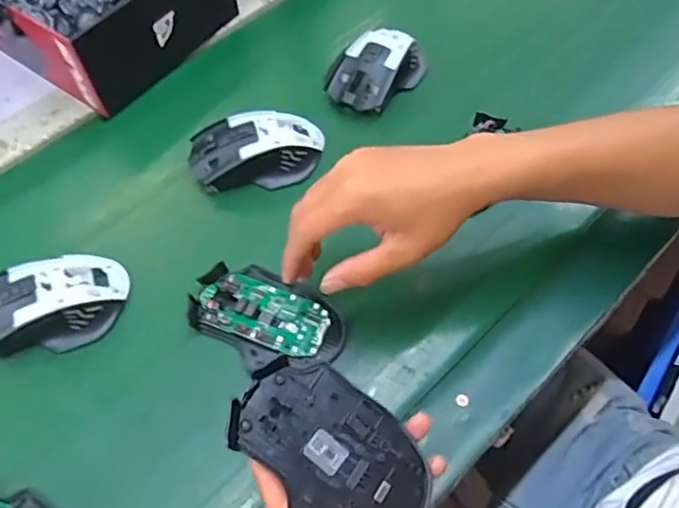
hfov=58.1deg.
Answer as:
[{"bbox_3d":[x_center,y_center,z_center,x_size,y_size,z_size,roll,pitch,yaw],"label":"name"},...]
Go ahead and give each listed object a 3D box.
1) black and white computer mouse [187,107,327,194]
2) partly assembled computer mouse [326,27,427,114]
[{"bbox_3d":[-0.070,-0.090,0.522,0.112,0.032,0.059,-10,60,-4],"label":"black and white computer mouse"},{"bbox_3d":[0.034,-0.175,0.574,0.062,0.033,0.095,38,67,21],"label":"partly assembled computer mouse"}]

